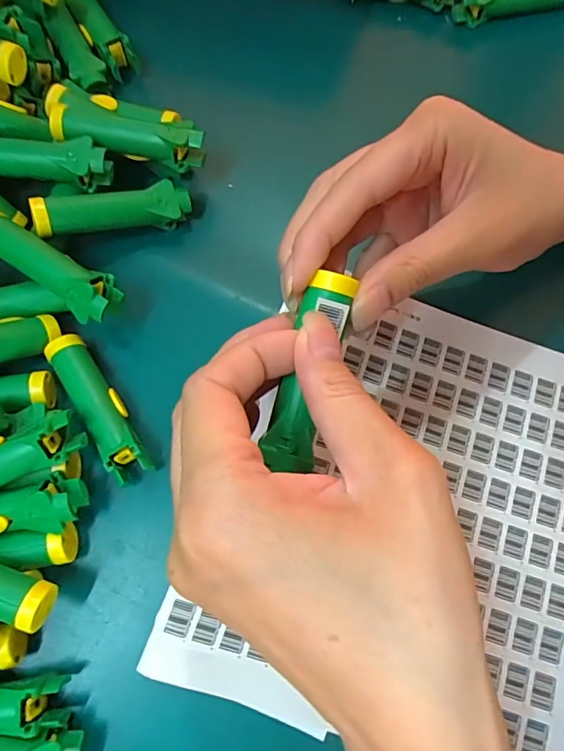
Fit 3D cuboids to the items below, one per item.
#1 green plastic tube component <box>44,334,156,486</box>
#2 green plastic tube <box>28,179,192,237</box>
[{"bbox_3d":[-0.090,0.016,0.247,0.019,0.023,0.080,-34,77,-10],"label":"green plastic tube component"},{"bbox_3d":[-0.089,-0.087,0.265,0.080,0.020,0.018,-15,74,-24],"label":"green plastic tube"}]

